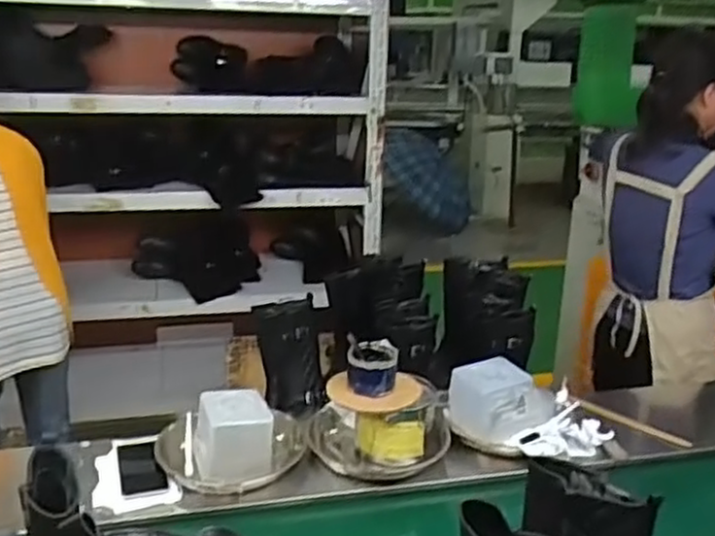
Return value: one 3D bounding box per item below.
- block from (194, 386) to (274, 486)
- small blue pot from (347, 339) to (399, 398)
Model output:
[{"bbox_3d":[-0.205,0.277,1.226,0.133,0.118,0.122,-3,18,-11],"label":"block"},{"bbox_3d":[0.027,0.174,1.292,0.088,0.062,0.094,1,18,1],"label":"small blue pot"}]

